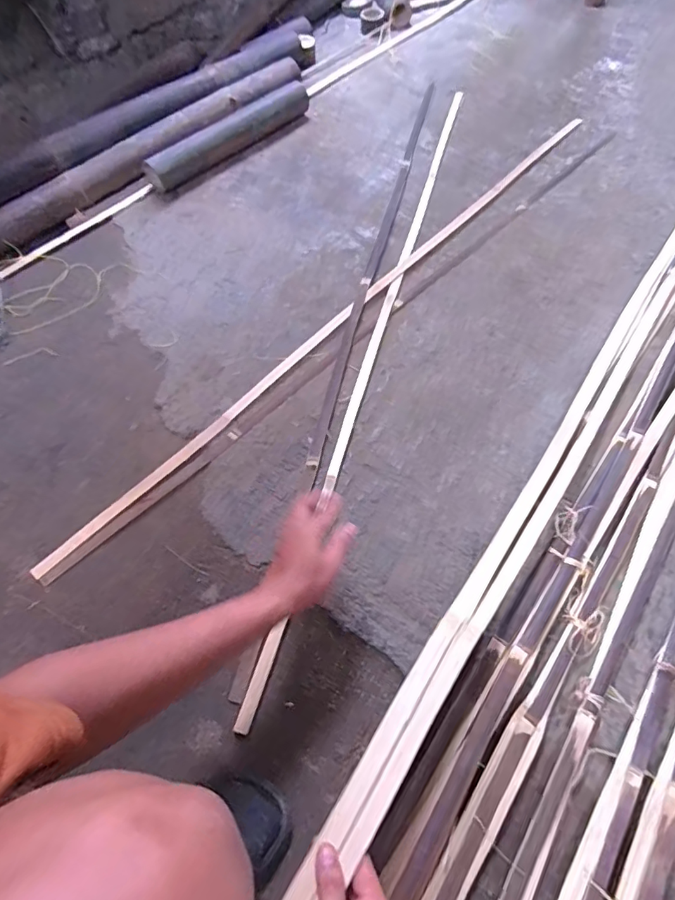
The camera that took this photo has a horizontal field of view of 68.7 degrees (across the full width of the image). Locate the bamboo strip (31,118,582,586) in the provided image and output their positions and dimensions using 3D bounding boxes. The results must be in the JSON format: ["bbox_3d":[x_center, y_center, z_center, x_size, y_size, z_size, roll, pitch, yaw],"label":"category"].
[{"bbox_3d":[0.066,-0.295,0.932,0.040,0.011,1.415,37,68,21],"label":"bamboo strip"}]

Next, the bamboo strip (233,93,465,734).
[{"bbox_3d":[0.097,-0.271,0.922,0.024,0.014,1.440,14,62,10],"label":"bamboo strip"}]

